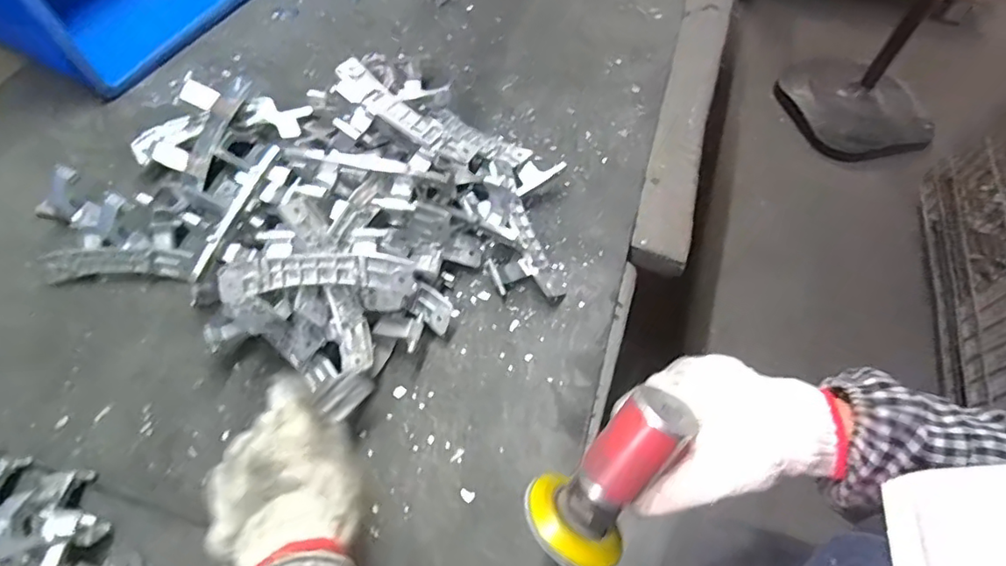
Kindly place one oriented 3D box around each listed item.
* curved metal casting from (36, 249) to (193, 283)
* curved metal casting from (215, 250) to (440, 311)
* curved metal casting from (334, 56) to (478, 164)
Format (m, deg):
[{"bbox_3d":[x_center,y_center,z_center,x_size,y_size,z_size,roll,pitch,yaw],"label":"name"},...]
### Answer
[{"bbox_3d":[-0.381,-0.018,0.571,0.137,0.028,0.023,-1,59,-3],"label":"curved metal casting"},{"bbox_3d":[-0.153,-0.004,0.493,0.163,0.047,0.039,-2,59,-4],"label":"curved metal casting"},{"bbox_3d":[-0.100,-0.167,0.565,0.155,0.025,0.037,34,63,3],"label":"curved metal casting"}]

